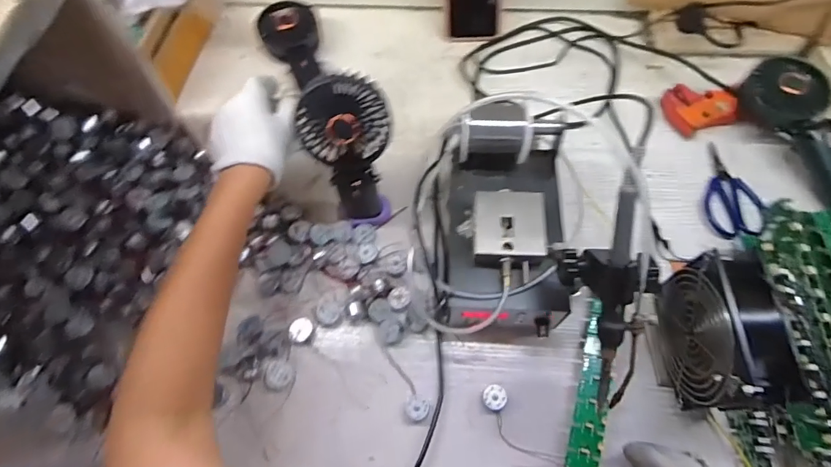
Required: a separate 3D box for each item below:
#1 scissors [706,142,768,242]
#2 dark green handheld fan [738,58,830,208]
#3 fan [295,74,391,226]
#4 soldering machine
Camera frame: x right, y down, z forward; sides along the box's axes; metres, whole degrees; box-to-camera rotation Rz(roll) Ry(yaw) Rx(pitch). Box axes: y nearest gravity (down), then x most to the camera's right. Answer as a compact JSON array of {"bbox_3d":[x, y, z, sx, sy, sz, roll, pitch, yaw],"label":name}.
[{"bbox_3d":[0.375,-0.048,0.529,0.064,0.014,0.134,13,67,8],"label":"scissors"},{"bbox_3d":[0.453,-0.123,0.532,0.075,0.050,0.177,-26,84,-10],"label":"dark green handheld fan"},{"bbox_3d":[-0.061,-0.072,0.456,0.085,0.185,0.044,-15,44,-5],"label":"fan"},{"bbox_3d":[0.084,-0.009,0.450,0.134,0.119,0.196,4,66,3],"label":"soldering machine"}]

